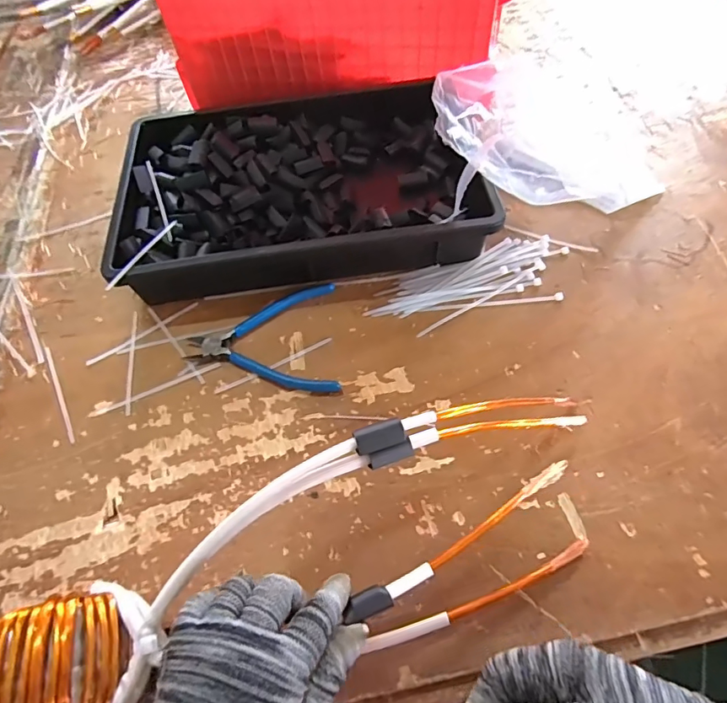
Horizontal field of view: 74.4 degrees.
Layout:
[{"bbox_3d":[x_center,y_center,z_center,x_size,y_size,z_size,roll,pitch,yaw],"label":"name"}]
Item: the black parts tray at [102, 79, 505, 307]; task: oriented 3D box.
[{"bbox_3d":[-0.069,-0.180,0.524,0.368,0.062,0.252,-7,57,0],"label":"black parts tray"}]

